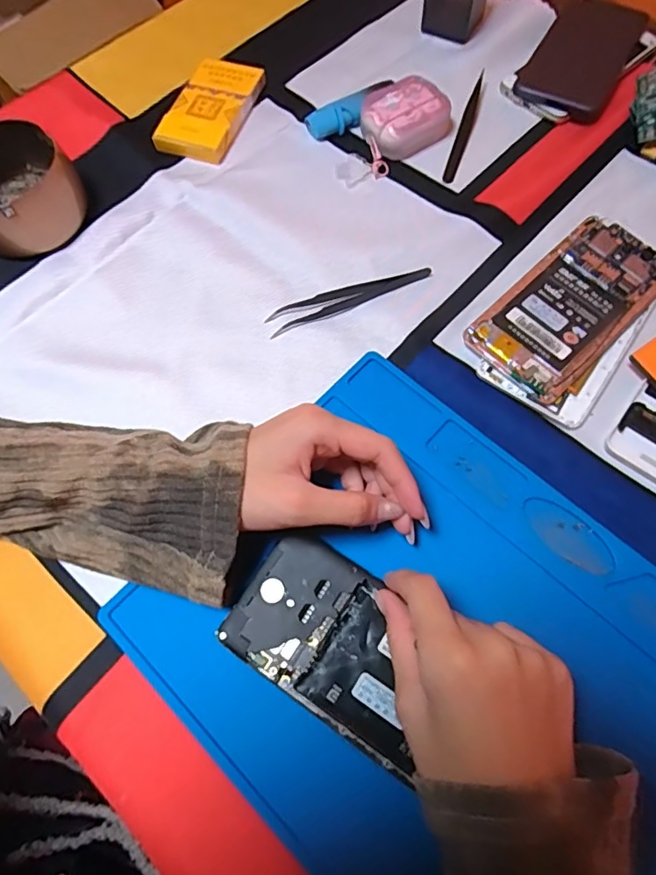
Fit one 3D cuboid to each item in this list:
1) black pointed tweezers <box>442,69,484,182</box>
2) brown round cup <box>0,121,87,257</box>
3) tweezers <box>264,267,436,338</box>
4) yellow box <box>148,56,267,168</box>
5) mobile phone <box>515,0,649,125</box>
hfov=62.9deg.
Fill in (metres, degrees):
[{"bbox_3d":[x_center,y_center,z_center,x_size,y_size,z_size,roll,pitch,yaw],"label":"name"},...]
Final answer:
[{"bbox_3d":[0.110,-0.249,0.429,0.009,0.006,0.116,17,70,10],"label":"black pointed tweezers"},{"bbox_3d":[-0.229,-0.182,0.393,0.084,0.056,0.079,-1,68,3],"label":"brown round cup"},{"bbox_3d":[0.015,-0.096,0.367,0.115,0.008,0.016,-20,68,-5],"label":"tweezers"},{"bbox_3d":[-0.097,-0.272,0.445,0.059,0.014,0.101,17,70,10],"label":"yellow box"},{"bbox_3d":[0.210,-0.313,0.443,0.071,0.011,0.128,29,72,14],"label":"mobile phone"}]

